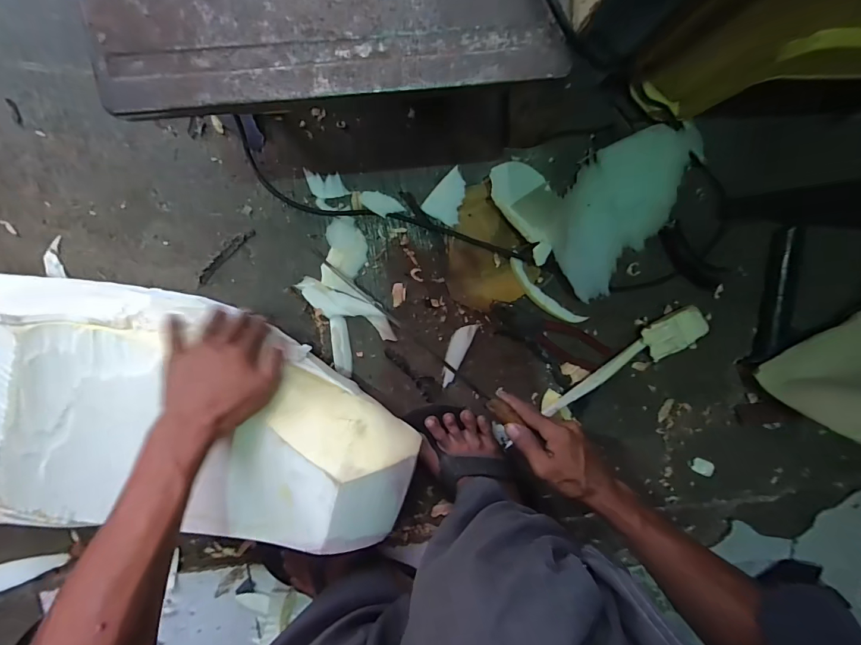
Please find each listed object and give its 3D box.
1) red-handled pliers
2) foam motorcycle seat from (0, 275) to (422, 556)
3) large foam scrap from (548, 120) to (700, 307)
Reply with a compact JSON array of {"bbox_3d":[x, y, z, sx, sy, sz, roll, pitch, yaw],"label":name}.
[{"bbox_3d":[0.175,0.016,0.563,0.189,0.013,0.058,22,98,-9],"label":"red-handled pliers"},{"bbox_3d":[-0.359,0.104,0.446,0.690,0.101,0.268,15,92,-4],"label":"foam motorcycle seat"},{"bbox_3d":[0.259,-0.163,0.533,0.141,0.045,0.261,34,96,-10],"label":"large foam scrap"}]

